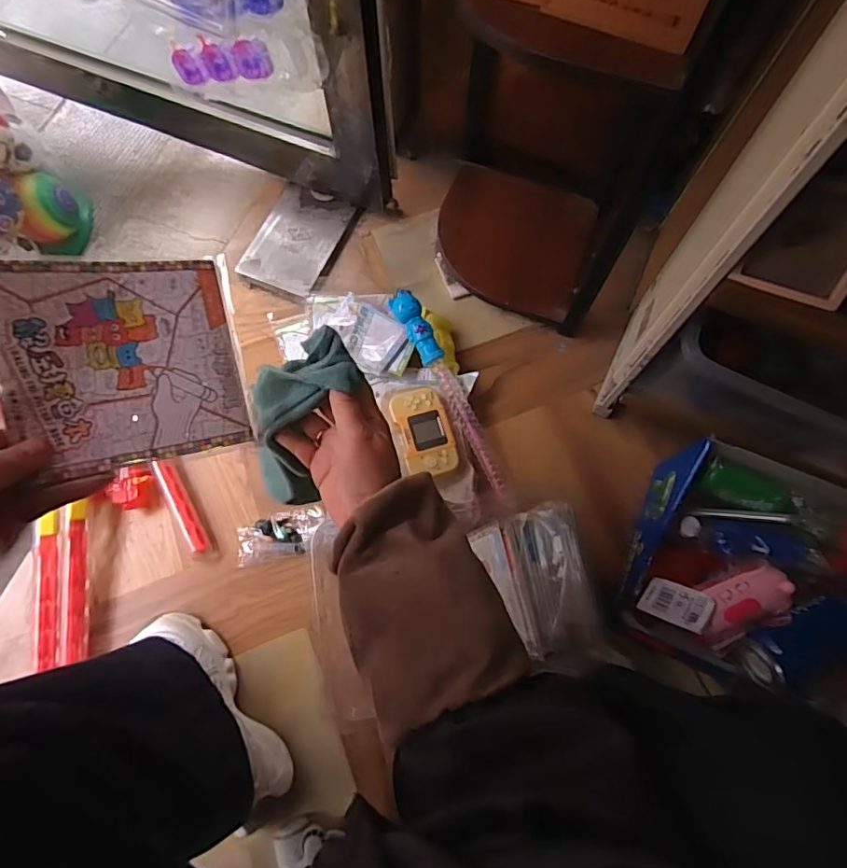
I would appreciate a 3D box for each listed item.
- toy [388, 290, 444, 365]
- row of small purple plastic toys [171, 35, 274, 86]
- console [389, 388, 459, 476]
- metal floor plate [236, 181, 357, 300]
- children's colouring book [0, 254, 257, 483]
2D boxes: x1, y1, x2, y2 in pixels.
[{"bbox_3d":[-0.009,-0.152,0.743,0.037,0.032,0.108,-29,75,-9],"label":"toy"},{"bbox_3d":[-0.274,-0.503,0.705,0.181,0.047,0.024,16,72,26],"label":"row of small purple plastic toys"},{"bbox_3d":[0.001,-0.002,0.730,0.071,0.025,0.127,-16,73,-5],"label":"console"},{"bbox_3d":[-0.213,-0.325,0.874,0.136,0.019,0.187,22,73,7],"label":"metal floor plate"},{"bbox_3d":[-0.199,-0.051,0.355,0.147,0.008,0.138,-12,93,-32],"label":"children's colouring book"}]

